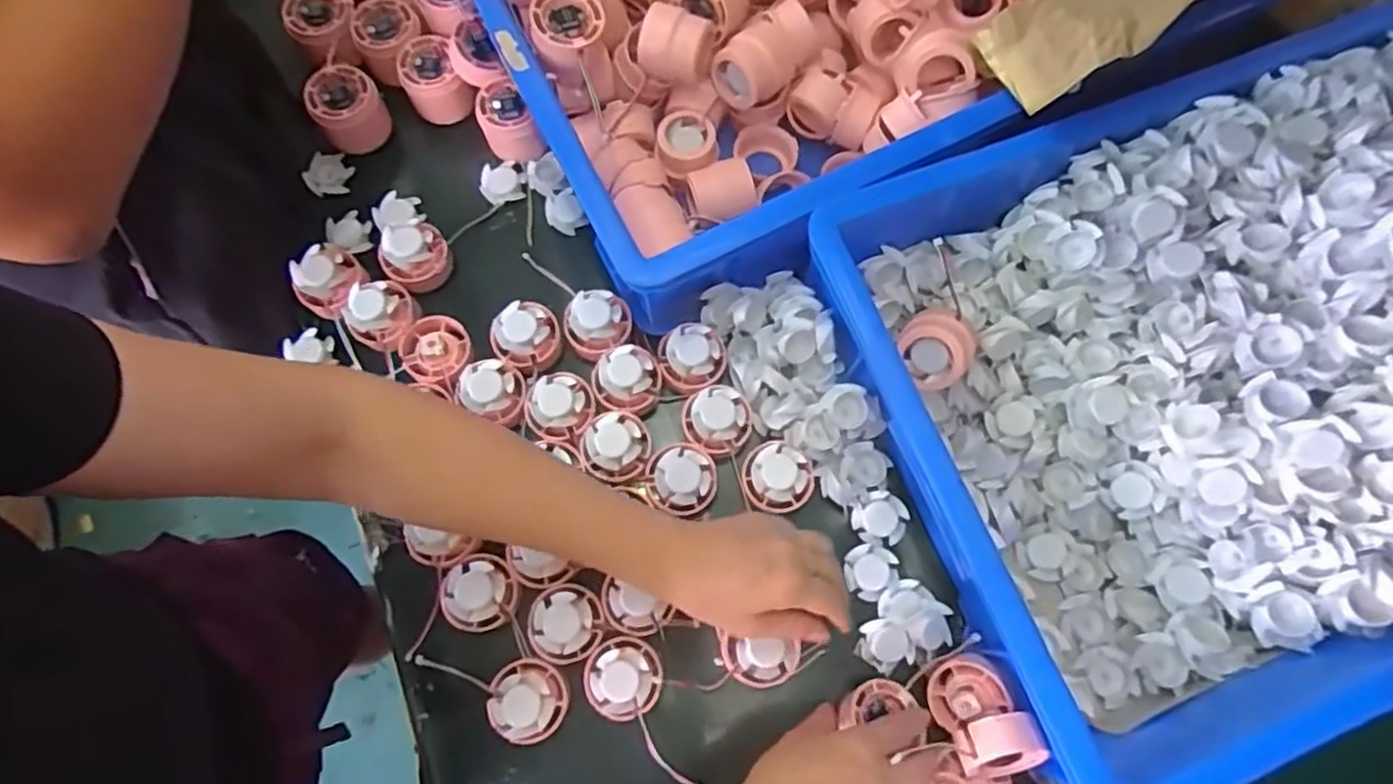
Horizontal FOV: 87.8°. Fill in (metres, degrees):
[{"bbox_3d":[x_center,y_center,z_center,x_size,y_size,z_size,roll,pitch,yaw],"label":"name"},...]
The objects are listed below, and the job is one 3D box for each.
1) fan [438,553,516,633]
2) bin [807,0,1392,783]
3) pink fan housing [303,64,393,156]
[{"bbox_3d":[-0.160,0.146,0.525,0.051,0.026,0.053,0,75,0],"label":"fan"},{"bbox_3d":[0.422,-0.039,0.497,0.572,0.127,0.411,-21,76,-5],"label":"bin"},{"bbox_3d":[-0.304,-0.247,0.633,0.057,0.053,0.047,-38,78,-9],"label":"pink fan housing"}]

